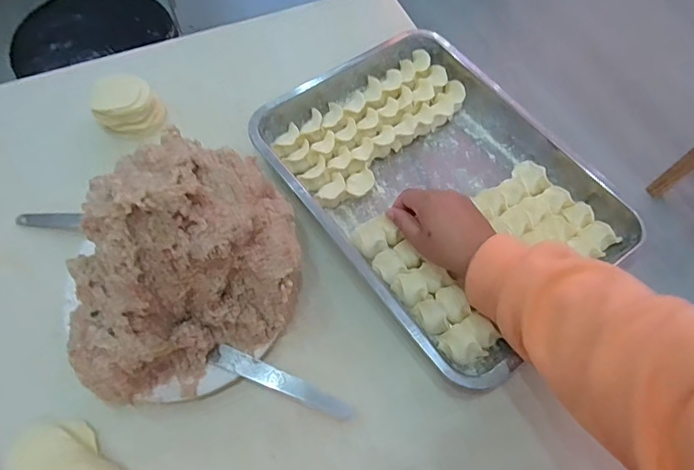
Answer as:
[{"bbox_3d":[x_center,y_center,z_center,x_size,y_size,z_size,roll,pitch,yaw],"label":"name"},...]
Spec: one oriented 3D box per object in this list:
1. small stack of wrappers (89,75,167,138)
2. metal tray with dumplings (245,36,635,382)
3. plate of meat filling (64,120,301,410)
[{"bbox_3d":[-0.270,-0.158,0.572,0.075,0.043,0.063,11,63,2],"label":"small stack of wrappers"},{"bbox_3d":[0.105,-0.061,0.544,0.295,0.047,0.382,-33,70,-18],"label":"metal tray with dumplings"},{"bbox_3d":[-0.144,0.025,0.422,0.196,0.160,0.205,1,63,-3],"label":"plate of meat filling"}]

